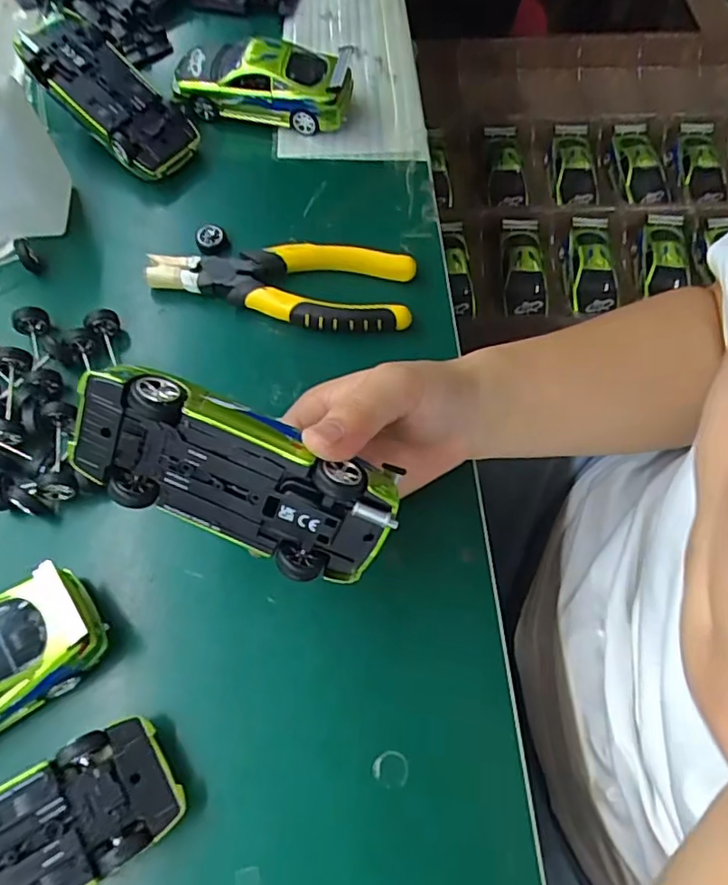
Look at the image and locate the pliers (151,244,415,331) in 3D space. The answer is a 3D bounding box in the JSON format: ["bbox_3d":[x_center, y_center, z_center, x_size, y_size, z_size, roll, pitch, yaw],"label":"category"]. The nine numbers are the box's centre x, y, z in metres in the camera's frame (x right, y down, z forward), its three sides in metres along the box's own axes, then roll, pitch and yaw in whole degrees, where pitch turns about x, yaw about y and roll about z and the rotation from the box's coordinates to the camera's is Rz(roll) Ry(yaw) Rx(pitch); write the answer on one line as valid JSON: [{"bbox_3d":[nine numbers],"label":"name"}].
[{"bbox_3d":[-0.051,-0.096,0.369,0.160,0.024,0.054,2,66,1],"label":"pliers"}]

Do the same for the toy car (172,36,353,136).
[{"bbox_3d":[-0.072,-0.262,0.421,0.122,0.039,0.052,13,66,3],"label":"toy car"}]

